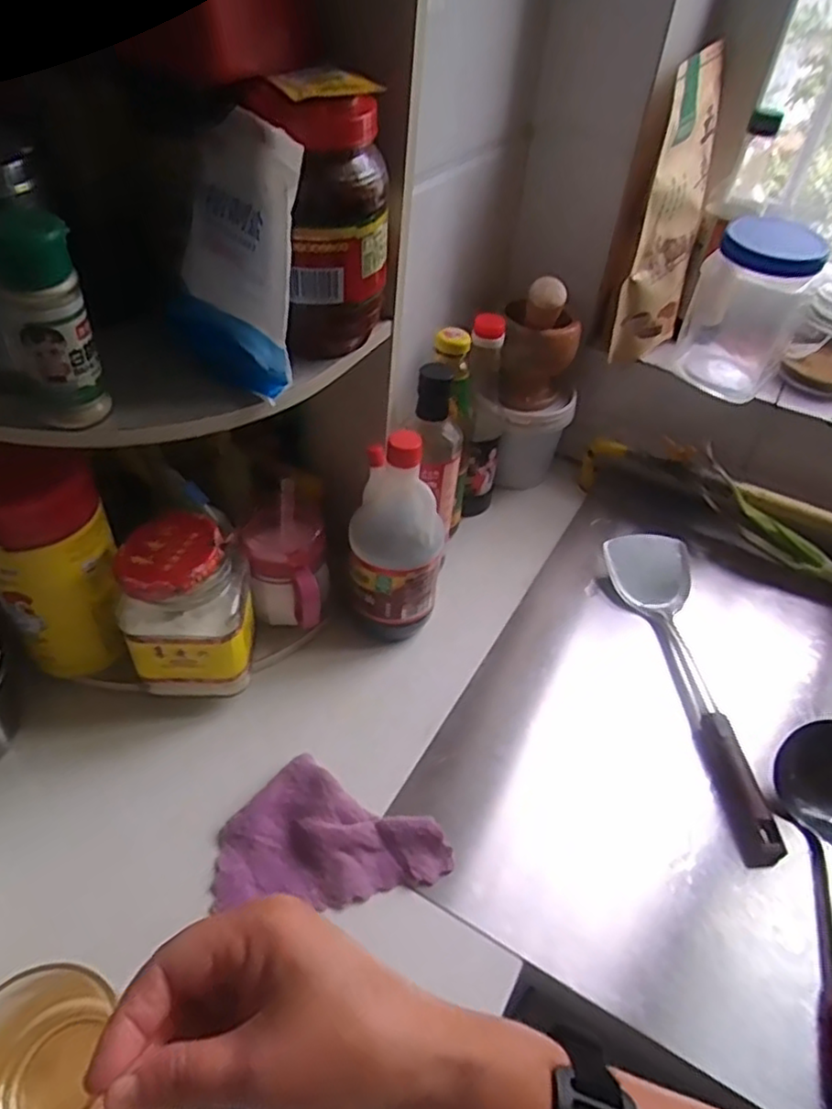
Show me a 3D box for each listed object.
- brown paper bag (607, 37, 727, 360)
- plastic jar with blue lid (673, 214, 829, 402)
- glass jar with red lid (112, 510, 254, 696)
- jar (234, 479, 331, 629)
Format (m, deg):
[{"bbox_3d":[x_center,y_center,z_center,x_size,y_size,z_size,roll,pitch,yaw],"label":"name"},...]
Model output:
[{"bbox_3d":[0.282,-0.356,0.750,0.062,0.280,0.137,21,46,16],"label":"brown paper bag"},{"bbox_3d":[0.363,-0.272,0.762,0.110,0.163,0.126,22,47,17],"label":"plastic jar with blue lid"},{"bbox_3d":[-0.192,0.046,0.590,0.099,0.144,0.080,0,44,-5],"label":"glass jar with red lid"},{"bbox_3d":[-0.120,0.012,0.659,0.076,0.089,0.119,-16,48,-20],"label":"jar"}]

